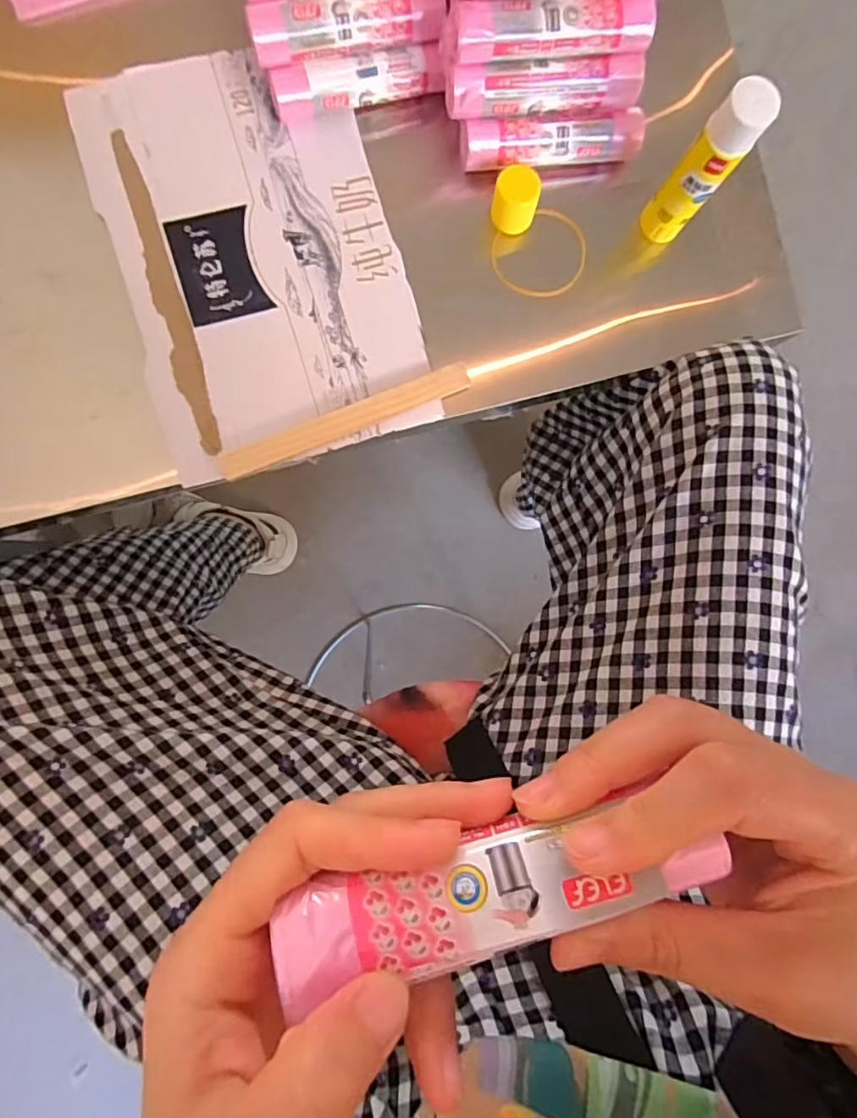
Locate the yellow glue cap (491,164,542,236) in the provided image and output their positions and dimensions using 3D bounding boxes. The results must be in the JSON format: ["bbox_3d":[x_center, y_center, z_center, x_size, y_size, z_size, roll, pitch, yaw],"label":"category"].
[{"bbox_3d":[0.059,-0.241,0.378,0.031,0.029,0.028,21,89,-6],"label":"yellow glue cap"}]

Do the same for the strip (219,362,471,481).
[{"bbox_3d":[-0.054,-0.093,0.378,0.172,0.010,0.019,-23,93,-5],"label":"strip"}]

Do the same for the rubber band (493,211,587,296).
[{"bbox_3d":[0.079,-0.214,0.398,0.066,0.005,0.057,-28,97,-2],"label":"rubber band"}]

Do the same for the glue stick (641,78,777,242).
[{"bbox_3d":[0.170,-0.242,0.351,0.030,0.104,0.028,0,91,-6],"label":"glue stick"}]

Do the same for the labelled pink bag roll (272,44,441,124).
[{"bbox_3d":[-0.045,-0.310,0.370,0.111,0.029,0.021,-15,93,-5],"label":"labelled pink bag roll"}]

